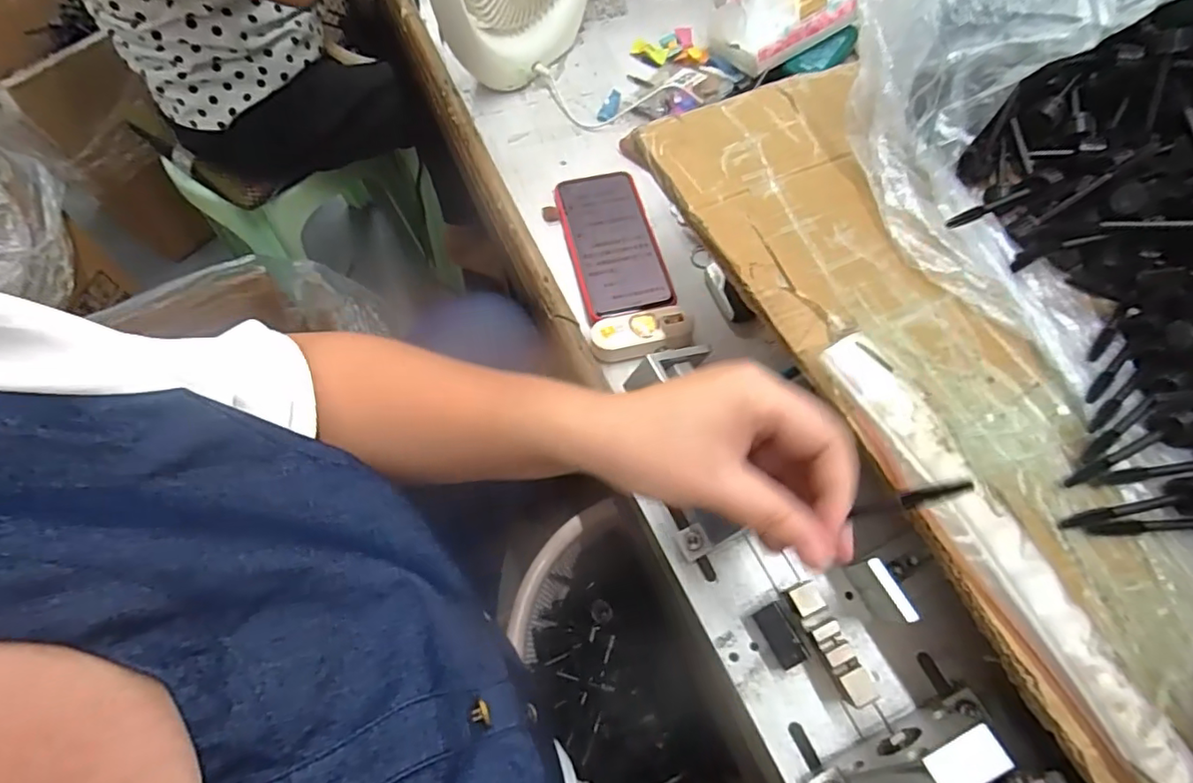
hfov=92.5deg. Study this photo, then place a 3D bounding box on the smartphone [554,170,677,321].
[{"bbox_3d":[0.014,-0.135,0.517,0.077,0.015,0.162,-13,67,-6],"label":"smartphone"}]

